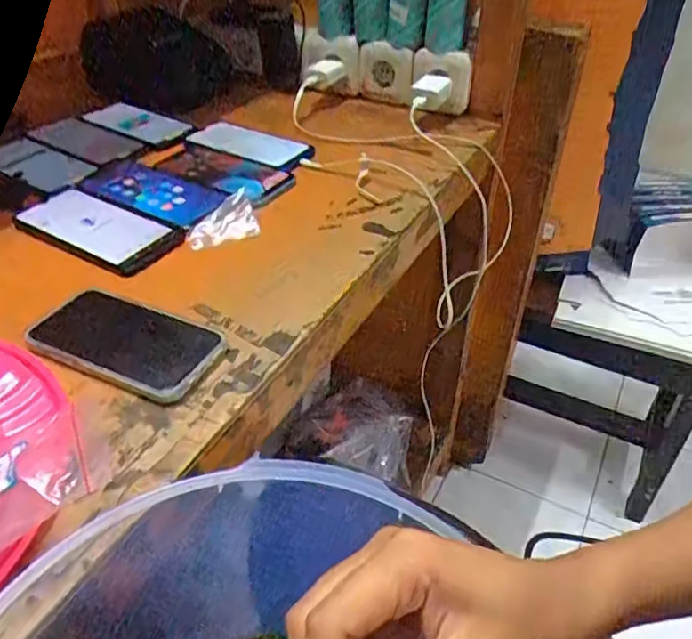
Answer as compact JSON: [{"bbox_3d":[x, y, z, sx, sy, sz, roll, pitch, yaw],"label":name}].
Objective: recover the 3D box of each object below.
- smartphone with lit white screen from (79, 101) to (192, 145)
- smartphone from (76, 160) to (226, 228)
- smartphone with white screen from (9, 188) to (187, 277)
[{"bbox_3d":[-0.279,-0.261,0.774,0.157,0.012,0.064,24,57,22],"label":"smartphone with lit white screen"},{"bbox_3d":[-0.207,-0.142,0.626,0.169,0.009,0.084,22,43,26],"label":"smartphone"},{"bbox_3d":[-0.244,-0.090,0.572,0.155,0.014,0.079,19,42,23],"label":"smartphone with white screen"}]

